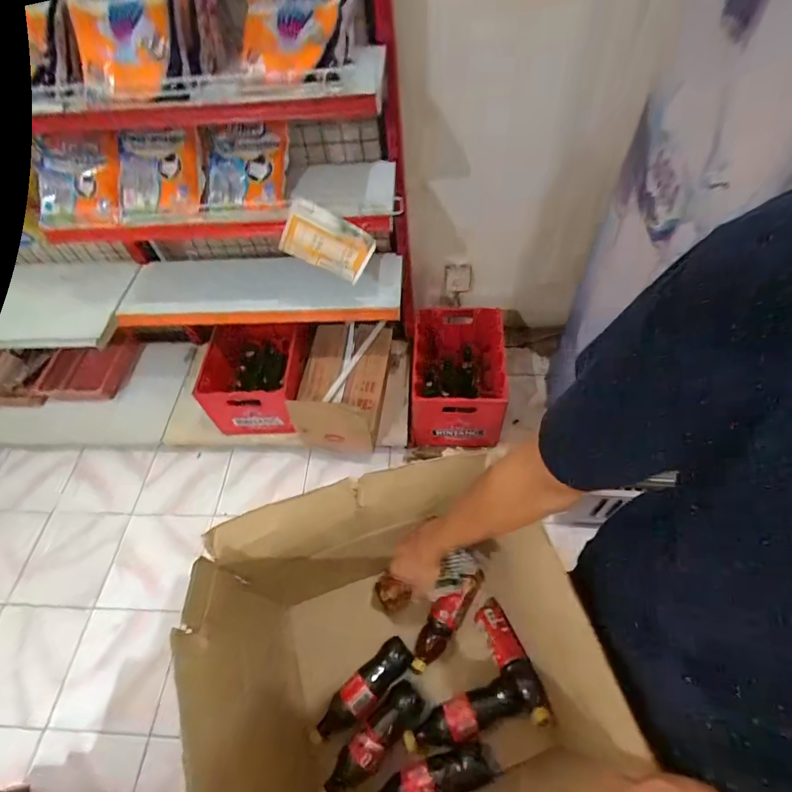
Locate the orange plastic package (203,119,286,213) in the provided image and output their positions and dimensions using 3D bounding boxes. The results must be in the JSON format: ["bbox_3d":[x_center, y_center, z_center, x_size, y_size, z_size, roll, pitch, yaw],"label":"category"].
[{"bbox_3d":[-0.365,-0.545,1.046,0.205,0.059,0.209,-2,91,1],"label":"orange plastic package"}]

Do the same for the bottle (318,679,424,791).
[{"bbox_3d":[-0.037,0.575,0.718,0.196,0.060,0.062,-40,62,-21],"label":"bottle"}]

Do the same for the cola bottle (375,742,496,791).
[{"bbox_3d":[0.047,0.612,0.679,0.211,0.054,0.059,-8,55,-16],"label":"cola bottle"}]

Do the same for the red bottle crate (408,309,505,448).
[{"bbox_3d":[0.221,-0.069,1.527,0.314,0.301,0.407,3,56,6],"label":"red bottle crate"}]

